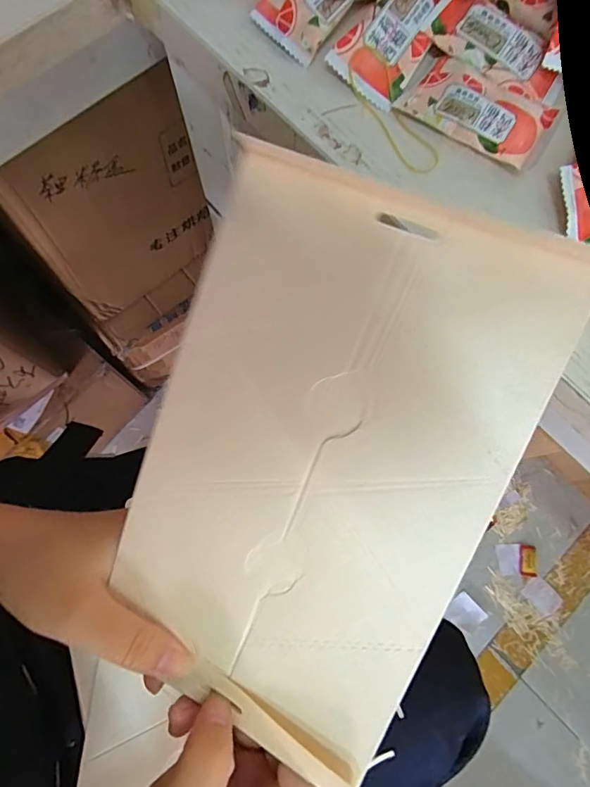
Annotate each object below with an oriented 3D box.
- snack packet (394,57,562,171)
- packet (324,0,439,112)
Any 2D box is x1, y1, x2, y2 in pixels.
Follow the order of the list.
[{"bbox_3d":[0.089,-0.138,0.222,0.069,0.011,0.038,34,78,6],"label":"snack packet"},{"bbox_3d":[0.051,-0.184,0.231,0.037,0.017,0.076,32,78,5],"label":"packet"}]

